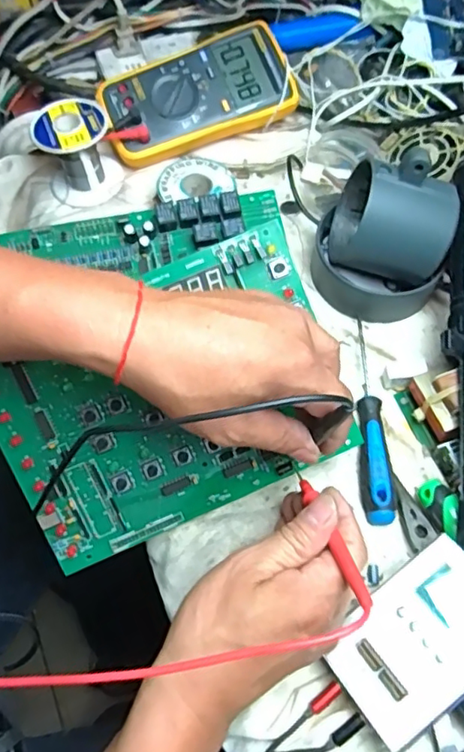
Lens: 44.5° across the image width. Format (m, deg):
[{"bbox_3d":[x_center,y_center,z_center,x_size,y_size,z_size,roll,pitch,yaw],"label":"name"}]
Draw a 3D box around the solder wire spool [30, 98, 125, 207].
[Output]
[{"bbox_3d":[-0.134,-0.195,0.500,0.062,0.068,0.057,1,63,-1],"label":"solder wire spool"}]

